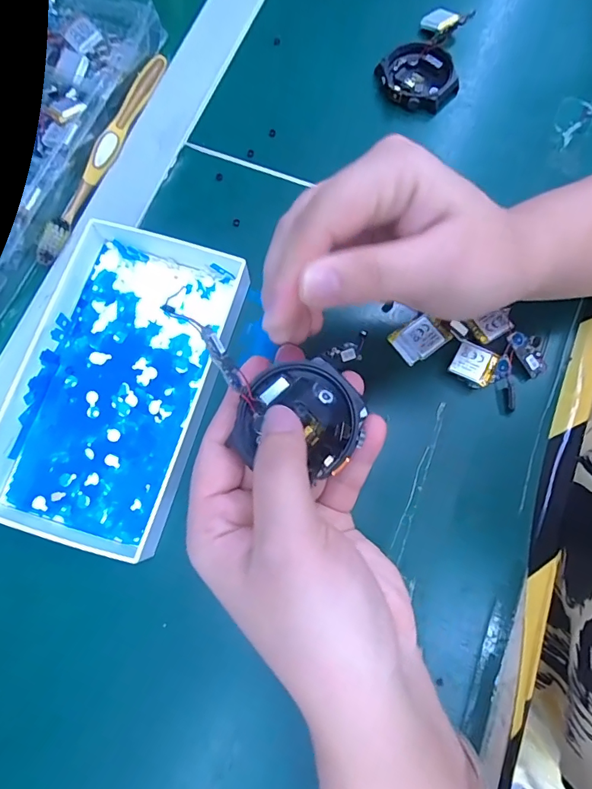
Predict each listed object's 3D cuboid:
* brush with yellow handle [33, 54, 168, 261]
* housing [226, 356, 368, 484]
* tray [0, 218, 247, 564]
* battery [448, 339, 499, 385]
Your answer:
[{"bbox_3d":[-0.131,-0.171,0.300,0.015,0.010,0.181,18,77,6],"label":"brush with yellow handle"},{"bbox_3d":[0.004,0.008,0.179,0.046,0.009,0.048,28,78,7],"label":"housing"},{"bbox_3d":[-0.103,-0.010,0.253,0.102,0.025,0.184,15,77,6],"label":"tray"},{"bbox_3d":[0.104,-0.018,0.257,0.024,0.008,0.020,29,78,9],"label":"battery"}]

